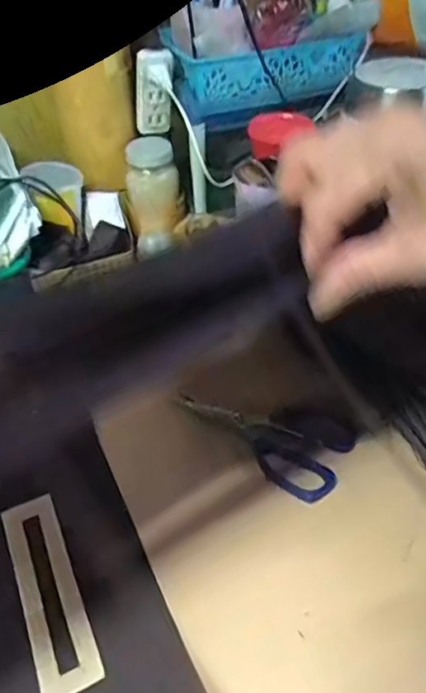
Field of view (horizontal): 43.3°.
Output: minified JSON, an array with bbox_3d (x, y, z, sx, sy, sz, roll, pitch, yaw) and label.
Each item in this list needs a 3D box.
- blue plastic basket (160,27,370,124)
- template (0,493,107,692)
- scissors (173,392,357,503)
[{"bbox_3d":[0.064,-0.357,0.693,0.240,0.076,0.109,-15,45,-13],"label":"blue plastic basket"},{"bbox_3d":[-0.127,0.182,0.410,0.042,0.004,0.157,-20,46,-18],"label":"template"},{"bbox_3d":[0.047,0.073,0.505,0.169,0.006,0.082,30,52,29],"label":"scissors"}]

